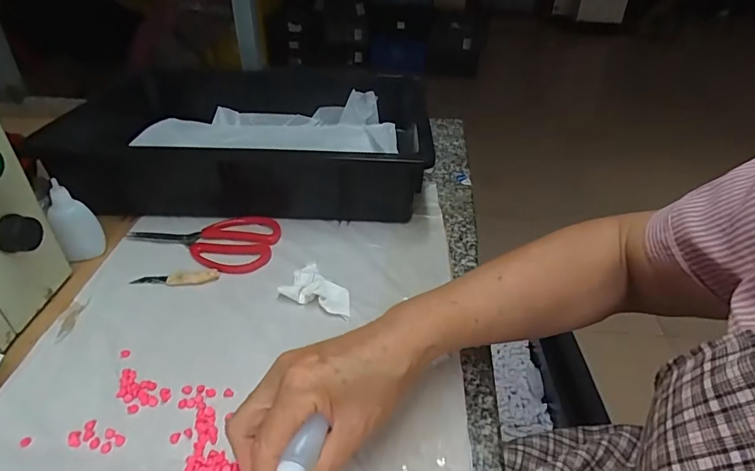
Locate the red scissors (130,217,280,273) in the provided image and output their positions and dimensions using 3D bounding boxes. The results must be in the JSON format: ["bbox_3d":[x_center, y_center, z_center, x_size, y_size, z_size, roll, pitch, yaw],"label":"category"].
[{"bbox_3d":[-0.190,-0.001,0.502,0.159,0.009,0.091,12,37,11],"label":"red scissors"}]

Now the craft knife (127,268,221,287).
[{"bbox_3d":[-0.200,0.041,0.450,0.083,0.008,0.020,0,36,-4],"label":"craft knife"}]

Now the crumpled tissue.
[{"bbox_3d":[-0.051,0.048,0.438,0.067,0.015,0.053,15,38,15],"label":"crumpled tissue"}]

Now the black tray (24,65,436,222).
[{"bbox_3d":[-0.152,-0.150,0.625,0.419,0.093,0.313,5,36,2],"label":"black tray"}]

